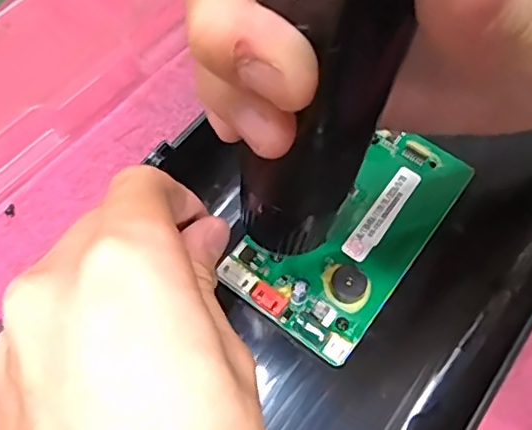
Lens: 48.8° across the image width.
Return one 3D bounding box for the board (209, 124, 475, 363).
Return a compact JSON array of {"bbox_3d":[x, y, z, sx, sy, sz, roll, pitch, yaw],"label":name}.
[{"bbox_3d":[0.036,0.005,0.240,0.056,0.010,0.102,37,67,15],"label":"board"}]

